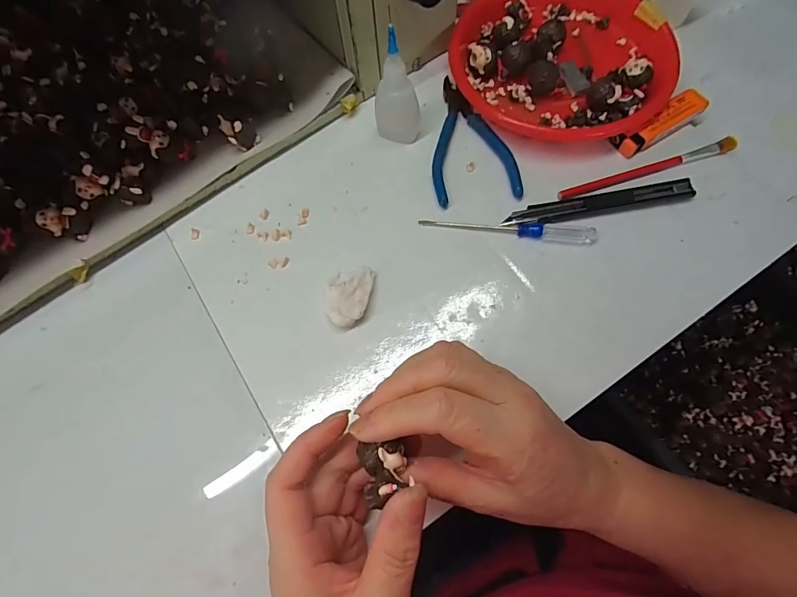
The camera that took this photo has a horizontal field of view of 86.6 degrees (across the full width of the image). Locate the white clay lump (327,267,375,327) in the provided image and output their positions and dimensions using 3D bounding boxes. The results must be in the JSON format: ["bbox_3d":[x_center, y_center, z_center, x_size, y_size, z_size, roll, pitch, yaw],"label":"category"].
[{"bbox_3d":[-0.034,-0.001,0.295,0.031,0.010,0.041,0,69,3],"label":"white clay lump"}]

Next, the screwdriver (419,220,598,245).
[{"bbox_3d":[0.080,-0.052,0.307,0.125,0.015,0.009,6,69,5],"label":"screwdriver"}]

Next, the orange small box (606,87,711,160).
[{"bbox_3d":[0.209,-0.140,0.340,0.081,0.019,0.022,-31,70,-9],"label":"orange small box"}]

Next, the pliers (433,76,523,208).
[{"bbox_3d":[0.056,-0.131,0.337,0.063,0.008,0.118,-6,68,0],"label":"pliers"}]

